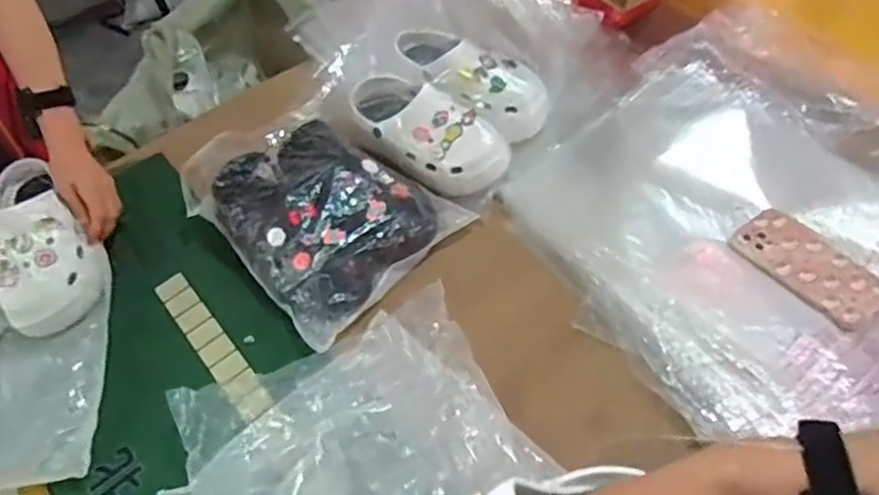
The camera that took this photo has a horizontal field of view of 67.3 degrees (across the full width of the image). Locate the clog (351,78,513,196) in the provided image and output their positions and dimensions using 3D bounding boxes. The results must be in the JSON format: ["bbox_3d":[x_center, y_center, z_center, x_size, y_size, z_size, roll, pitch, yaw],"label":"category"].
[{"bbox_3d":[-0.019,-0.153,0.880,0.232,0.092,0.095,32,61,12],"label":"clog"}]

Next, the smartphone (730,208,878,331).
[{"bbox_3d":[0.425,0.018,0.758,0.086,0.014,0.164,-30,55,-17],"label":"smartphone"}]

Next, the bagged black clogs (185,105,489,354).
[{"bbox_3d":[-0.158,-0.057,0.857,0.296,0.093,0.258,35,63,28],"label":"bagged black clogs"}]

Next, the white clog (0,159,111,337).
[{"bbox_3d":[-0.515,-0.012,0.836,0.118,0.082,0.255,-32,56,-18],"label":"white clog"}]

